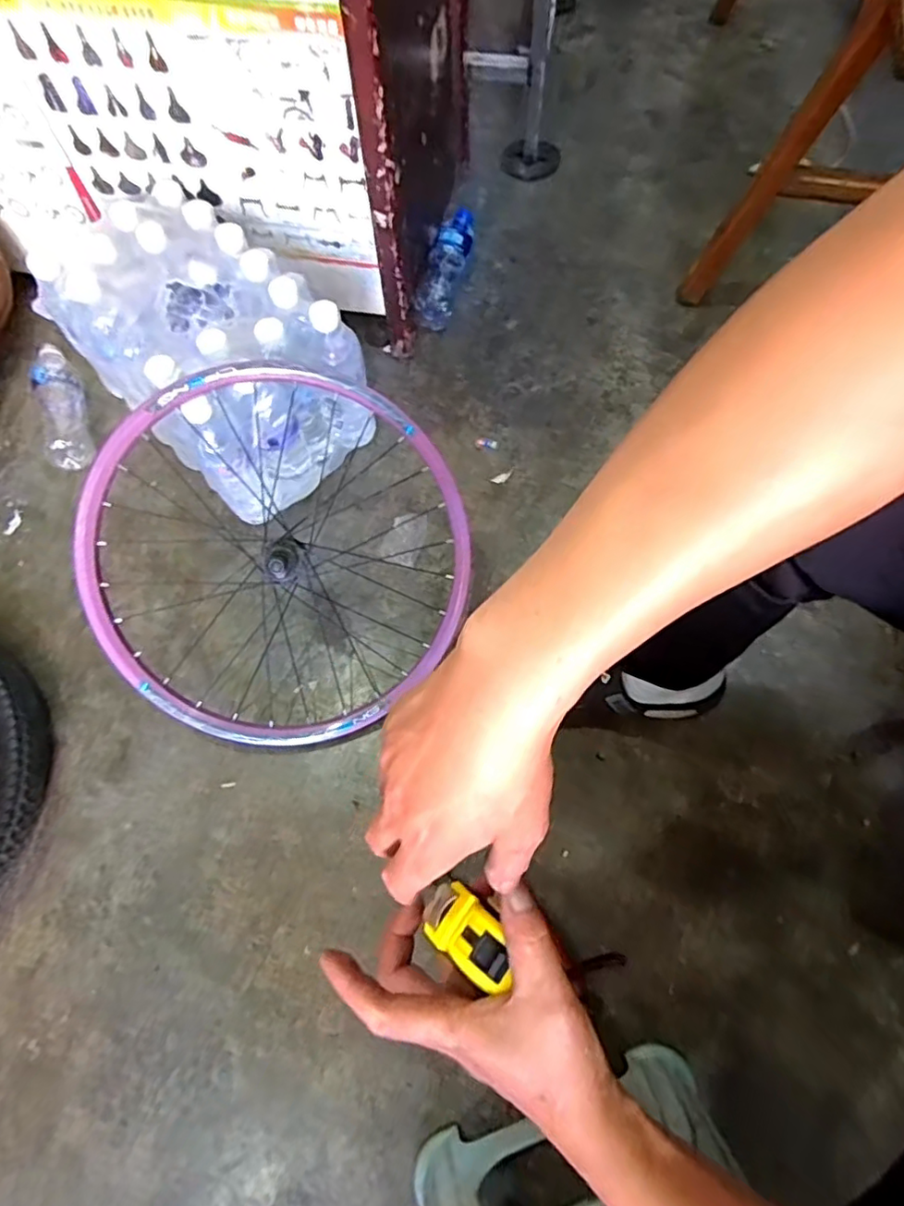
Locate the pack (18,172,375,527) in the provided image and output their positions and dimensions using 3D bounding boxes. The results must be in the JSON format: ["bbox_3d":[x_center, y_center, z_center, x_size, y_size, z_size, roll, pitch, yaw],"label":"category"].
[{"bbox_3d":[-0.311,-0.322,0.791,0.393,0.216,0.237,42,75,15],"label":"pack"}]

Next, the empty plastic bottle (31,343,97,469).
[{"bbox_3d":[-0.564,-0.285,0.867,0.061,0.055,0.205,-19,69,-6],"label":"empty plastic bottle"}]

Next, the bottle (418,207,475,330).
[{"bbox_3d":[-0.008,-0.533,0.951,0.062,0.059,0.219,11,69,5],"label":"bottle"}]

